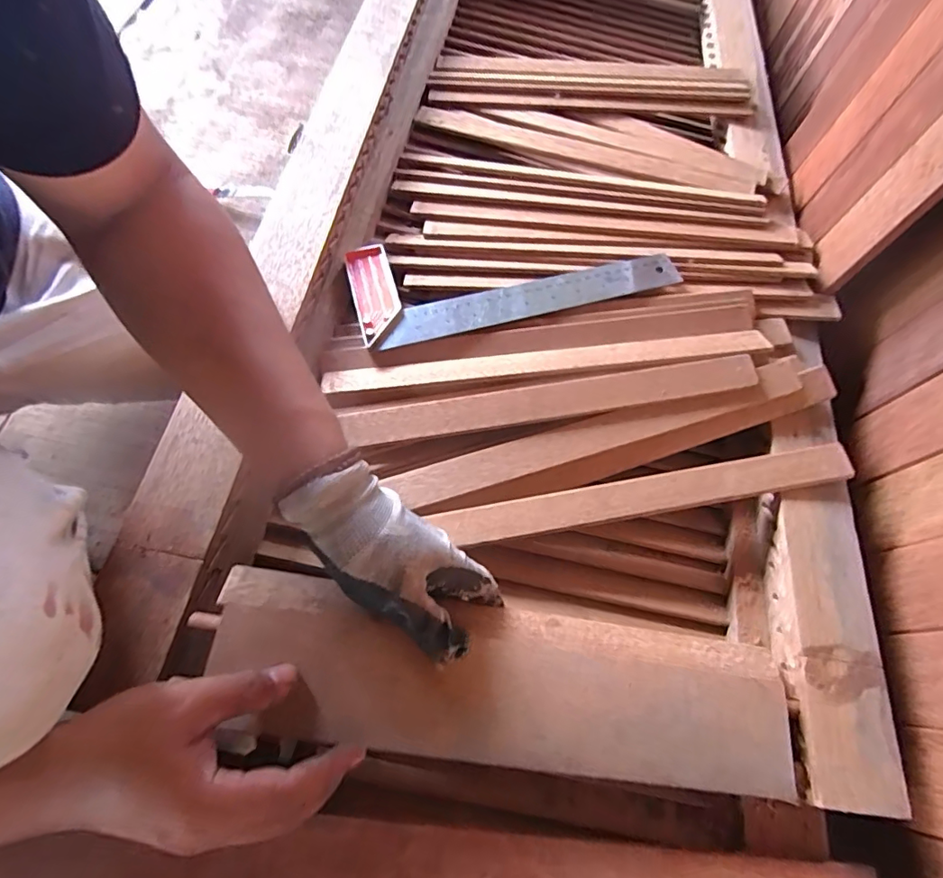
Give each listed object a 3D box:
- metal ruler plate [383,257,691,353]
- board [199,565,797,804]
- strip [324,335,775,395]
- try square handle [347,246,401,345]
[{"bbox_3d":[0.057,-0.133,0.484,0.284,0.004,0.042,-16,66,-9],"label":"metal ruler plate"},{"bbox_3d":[0.027,0.159,0.338,0.374,0.026,0.095,11,64,-5],"label":"board"},{"bbox_3d":[0.066,-0.067,0.452,0.381,0.012,0.031,-5,64,-3],"label":"strip"},{"bbox_3d":[-0.091,-0.137,0.487,0.039,0.011,0.112,-14,64,-7],"label":"try square handle"}]

